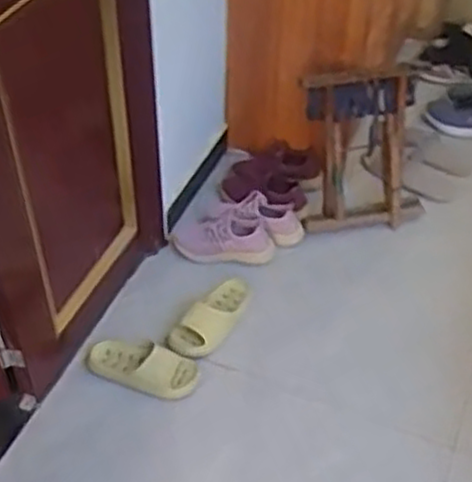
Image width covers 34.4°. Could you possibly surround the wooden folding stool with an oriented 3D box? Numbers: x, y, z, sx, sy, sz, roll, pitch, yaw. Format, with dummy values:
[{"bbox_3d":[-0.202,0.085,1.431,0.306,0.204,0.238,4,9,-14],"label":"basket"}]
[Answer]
[{"bbox_3d":[0.327,-0.235,1.923,0.324,0.338,0.246,-6,45,-6],"label":"wooden folding stool"}]

